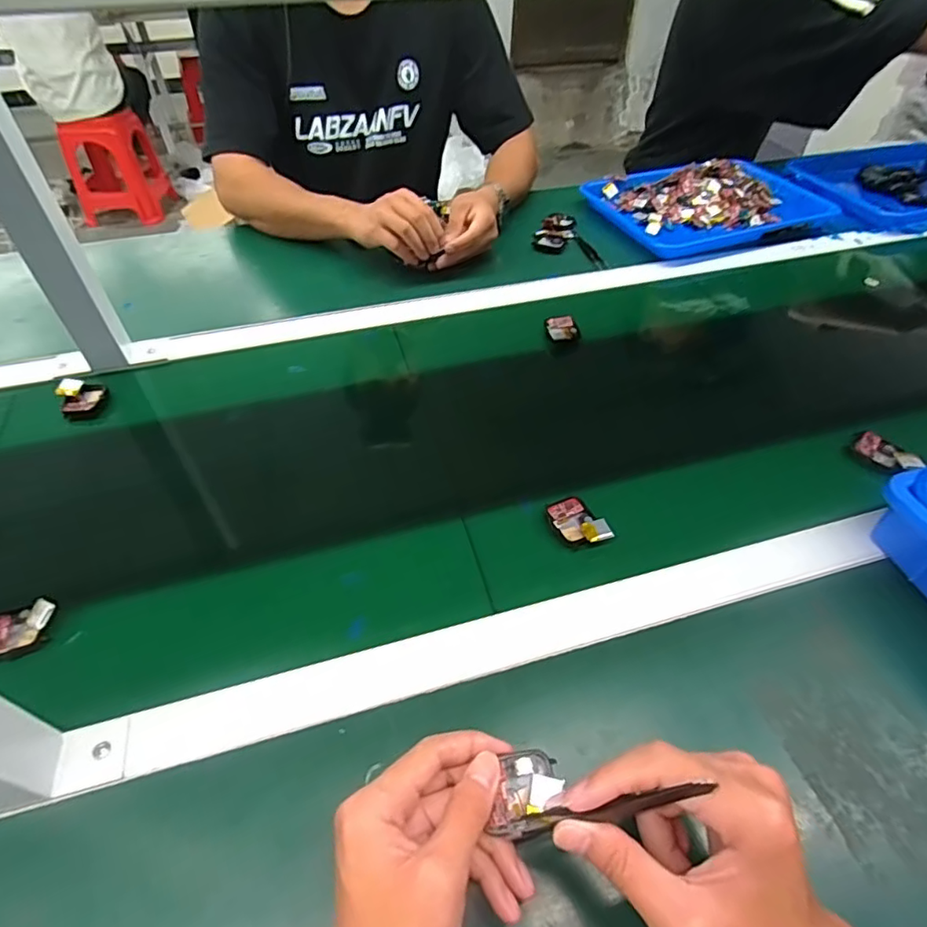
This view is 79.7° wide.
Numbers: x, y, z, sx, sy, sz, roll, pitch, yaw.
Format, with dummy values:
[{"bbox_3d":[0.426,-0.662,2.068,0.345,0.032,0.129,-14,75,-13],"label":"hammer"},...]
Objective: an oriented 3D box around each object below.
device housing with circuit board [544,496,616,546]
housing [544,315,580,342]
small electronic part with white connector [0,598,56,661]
[{"bbox_3d":[0.096,0.050,0.469,0.038,0.011,0.050,-17,49,-14],"label":"device housing with circuit board"},{"bbox_3d":[0.117,-0.158,0.653,0.037,0.010,0.043,-7,47,-5],"label":"housing"},{"bbox_3d":[-0.324,0.122,0.406,0.051,0.021,0.032,-17,49,-14],"label":"small electronic part with white connector"}]

